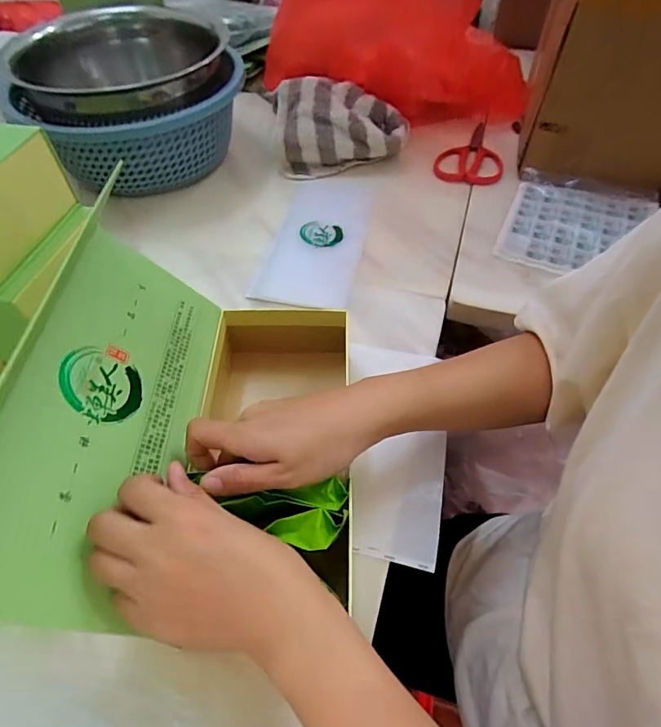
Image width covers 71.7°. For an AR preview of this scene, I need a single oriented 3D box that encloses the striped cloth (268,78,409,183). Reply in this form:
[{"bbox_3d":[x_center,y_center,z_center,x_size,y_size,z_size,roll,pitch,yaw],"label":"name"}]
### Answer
[{"bbox_3d":[0.014,-0.347,0.677,0.202,0.087,0.116,2,53,3],"label":"striped cloth"}]

